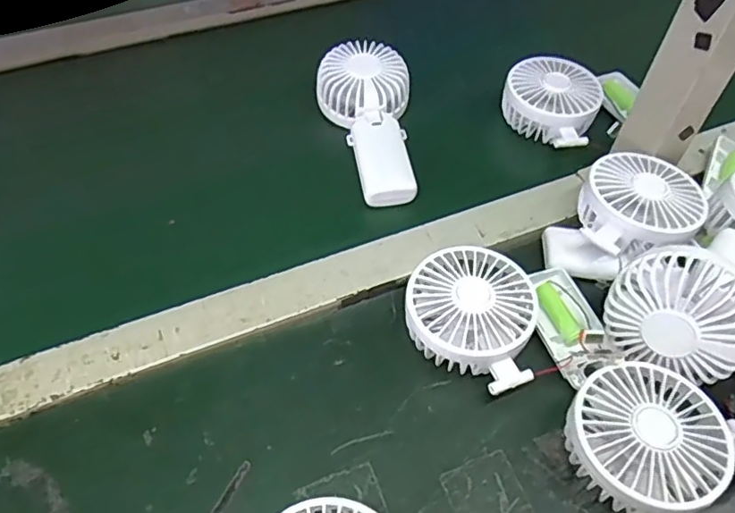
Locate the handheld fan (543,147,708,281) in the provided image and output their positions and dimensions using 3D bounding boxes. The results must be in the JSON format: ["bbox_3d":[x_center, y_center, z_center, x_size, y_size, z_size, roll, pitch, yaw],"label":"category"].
[{"bbox_3d":[0.200,-0.028,0.449,0.111,0.051,0.083,-38,62,-25],"label":"handheld fan"}]

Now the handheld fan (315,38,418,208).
[{"bbox_3d":[-0.001,-0.124,0.523,0.084,0.043,0.171,-3,53,-3],"label":"handheld fan"}]

